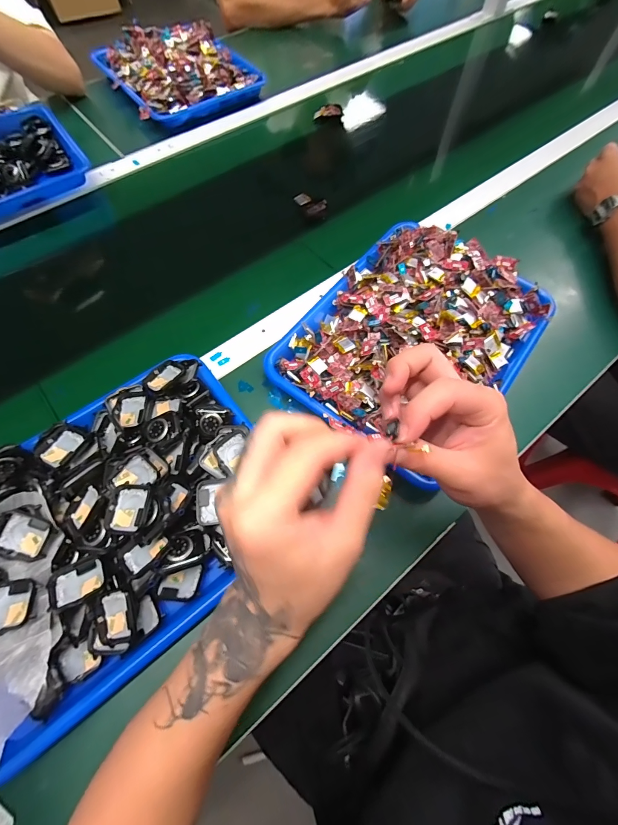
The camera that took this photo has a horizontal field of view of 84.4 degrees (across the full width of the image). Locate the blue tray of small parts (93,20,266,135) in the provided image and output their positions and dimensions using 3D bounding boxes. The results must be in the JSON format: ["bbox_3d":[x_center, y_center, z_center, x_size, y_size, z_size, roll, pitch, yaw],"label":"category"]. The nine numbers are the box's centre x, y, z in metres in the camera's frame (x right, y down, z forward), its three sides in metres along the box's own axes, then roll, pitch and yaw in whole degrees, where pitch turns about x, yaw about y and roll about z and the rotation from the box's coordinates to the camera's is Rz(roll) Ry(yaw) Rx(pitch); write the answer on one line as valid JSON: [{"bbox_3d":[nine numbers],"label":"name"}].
[{"bbox_3d":[-0.264,-0.682,0.689,0.248,0.059,0.293,-34,71,-15],"label":"blue tray of small parts"}]

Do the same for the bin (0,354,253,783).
[{"bbox_3d":[-0.186,0.100,0.325,0.316,0.054,0.242,-37,72,-16],"label":"bin"}]

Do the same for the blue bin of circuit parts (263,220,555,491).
[{"bbox_3d":[0.129,-0.100,0.423,0.241,0.058,0.323,40,71,15],"label":"blue bin of circuit parts"}]

